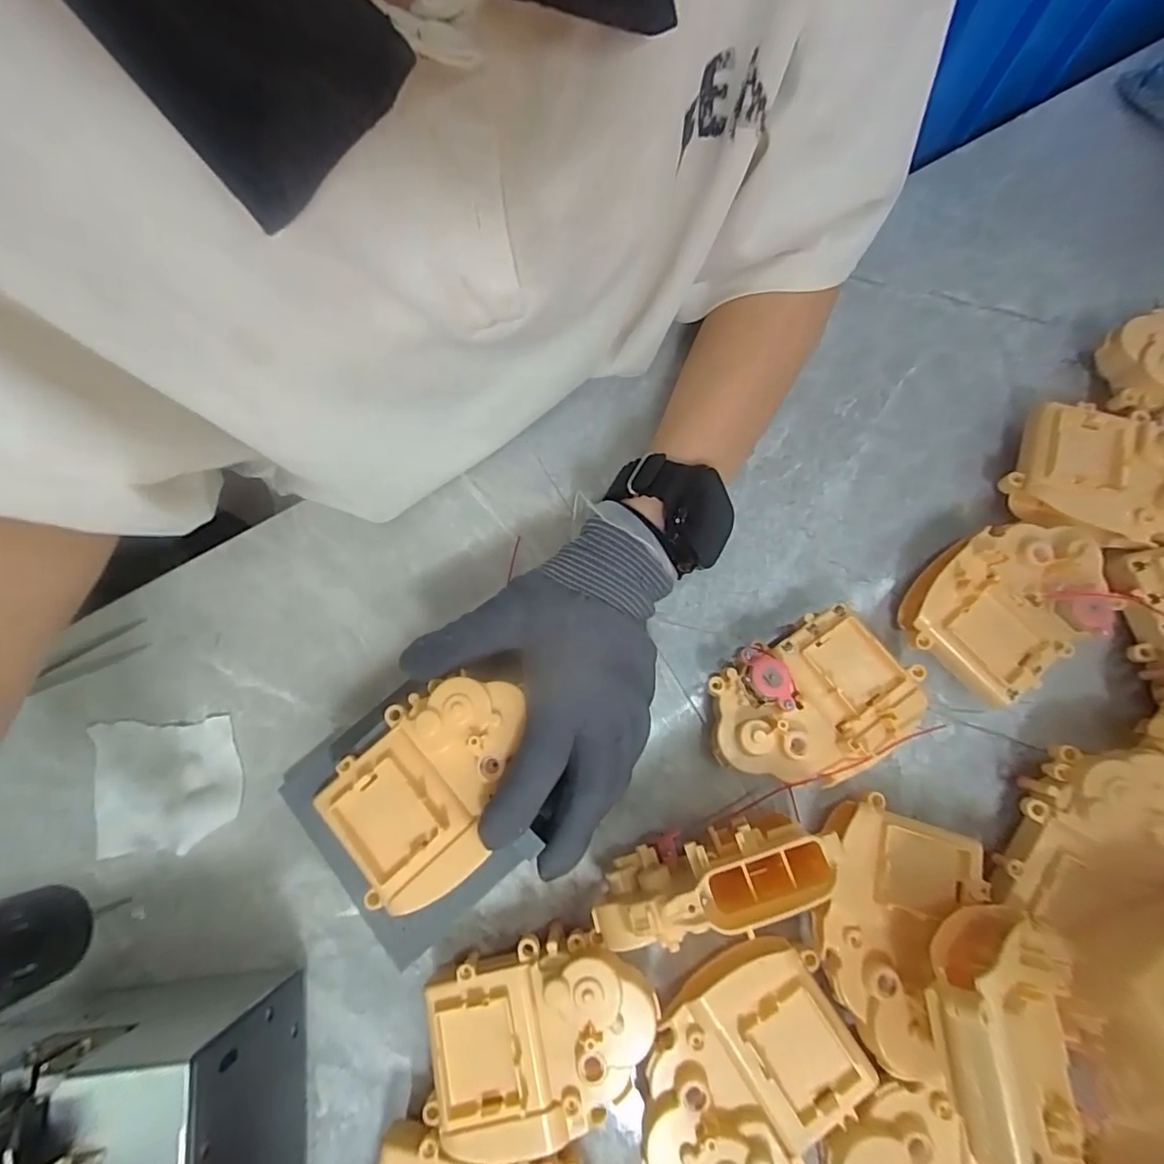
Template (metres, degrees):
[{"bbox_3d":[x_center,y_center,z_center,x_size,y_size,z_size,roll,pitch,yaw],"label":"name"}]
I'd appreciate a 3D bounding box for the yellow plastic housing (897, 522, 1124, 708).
[{"bbox_3d":[0.217,0.012,0.291,0.098,0.037,0.075,-34,77,-8],"label":"yellow plastic housing"}]

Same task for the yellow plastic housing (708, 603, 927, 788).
[{"bbox_3d":[0.110,0.060,0.280,0.095,0.039,0.072,-41,78,-9],"label":"yellow plastic housing"}]

